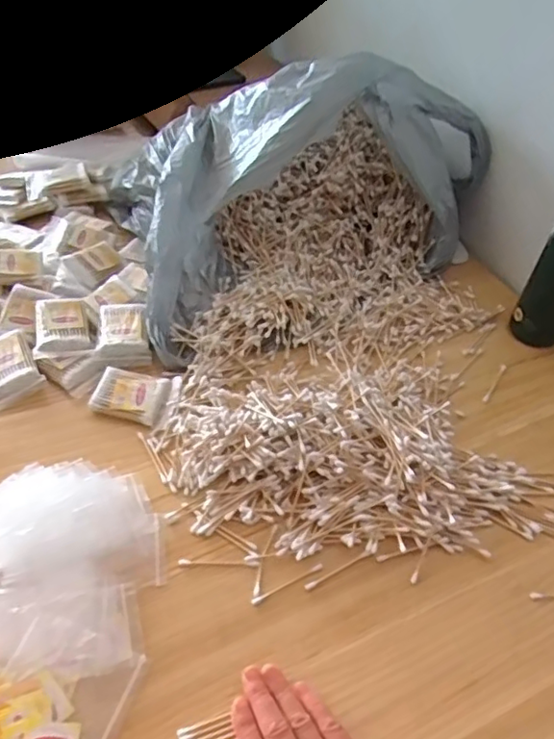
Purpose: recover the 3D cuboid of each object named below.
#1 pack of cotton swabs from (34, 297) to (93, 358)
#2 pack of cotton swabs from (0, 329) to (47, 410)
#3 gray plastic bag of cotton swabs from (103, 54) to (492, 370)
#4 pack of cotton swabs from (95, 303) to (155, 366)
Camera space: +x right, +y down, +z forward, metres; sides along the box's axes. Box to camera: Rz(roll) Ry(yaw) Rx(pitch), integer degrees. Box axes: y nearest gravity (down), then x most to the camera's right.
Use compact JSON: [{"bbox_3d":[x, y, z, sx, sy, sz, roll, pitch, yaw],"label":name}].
[{"bbox_3d":[-0.243,-0.051,0.666,0.059,0.016,0.081,-13,49,-13],"label":"pack of cotton swabs"},{"bbox_3d":[-0.291,-0.006,0.637,0.057,0.014,0.085,-29,67,-11],"label":"pack of cotton swabs"},{"bbox_3d":[0.016,-0.239,0.750,0.449,0.184,0.358,-19,51,-18],"label":"gray plastic bag of cotton swabs"},{"bbox_3d":[-0.173,-0.042,0.676,0.058,0.029,0.077,-6,48,-6],"label":"pack of cotton swabs"}]

